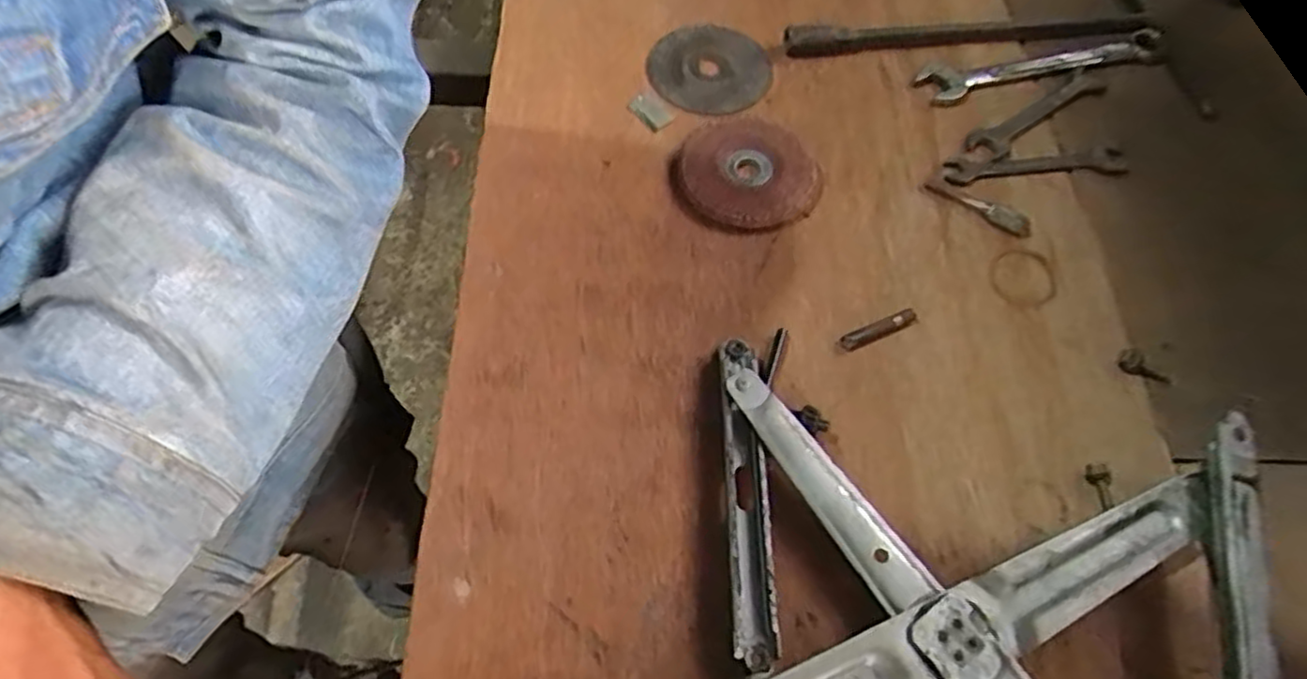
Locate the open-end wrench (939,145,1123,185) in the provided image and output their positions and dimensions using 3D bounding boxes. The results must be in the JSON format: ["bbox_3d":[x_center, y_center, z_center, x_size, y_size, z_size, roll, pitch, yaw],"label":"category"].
[{"bbox_3d":[0.248,-0.113,0.463,0.118,0.008,0.023,-5,62,-5],"label":"open-end wrench"}]

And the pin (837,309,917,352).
[{"bbox_3d":[0.126,-0.005,0.397,0.046,0.007,0.008,-20,64,-13],"label":"pin"}]

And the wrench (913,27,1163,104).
[{"bbox_3d":[0.263,-0.192,0.487,0.171,0.014,0.031,-14,63,-10],"label":"wrench"}]

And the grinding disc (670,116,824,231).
[{"bbox_3d":[0.058,-0.105,0.447,0.082,0.012,0.087,1,61,-2],"label":"grinding disc"}]

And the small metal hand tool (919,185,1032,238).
[{"bbox_3d":[0.200,-0.081,0.439,0.067,0.006,0.014,26,63,11],"label":"small metal hand tool"}]

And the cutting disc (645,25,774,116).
[{"bbox_3d":[0.038,-0.186,0.494,0.085,0.005,0.085,-1,62,2],"label":"cutting disc"}]

